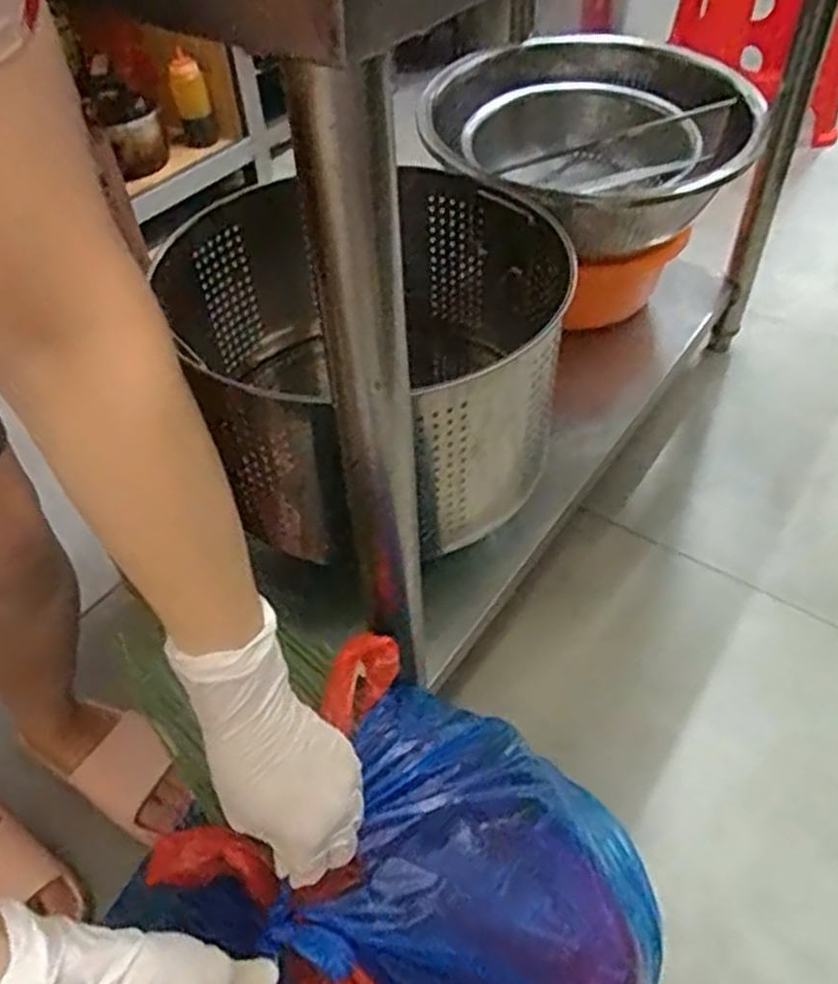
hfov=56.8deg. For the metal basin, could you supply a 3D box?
[{"bbox_3d":[0.239,-0.496,1.127,0.415,0.183,0.415,-1,47,1],"label":"metal basin"}]

